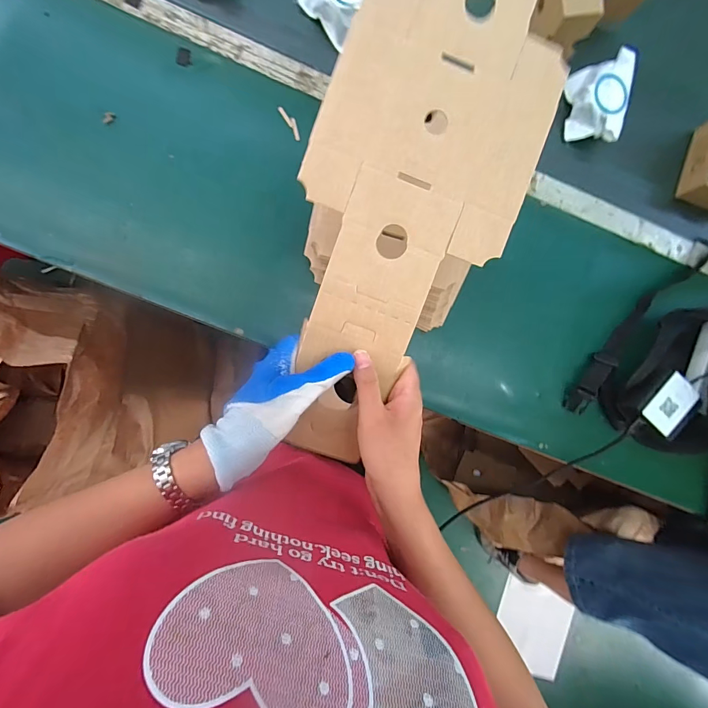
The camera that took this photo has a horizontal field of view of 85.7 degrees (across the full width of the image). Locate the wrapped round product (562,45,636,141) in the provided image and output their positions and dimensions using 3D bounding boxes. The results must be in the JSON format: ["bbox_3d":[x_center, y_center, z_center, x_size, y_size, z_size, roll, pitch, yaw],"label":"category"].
[{"bbox_3d":[0.362,-0.374,0.562,0.071,0.050,0.113,5,88,-6],"label":"wrapped round product"}]

